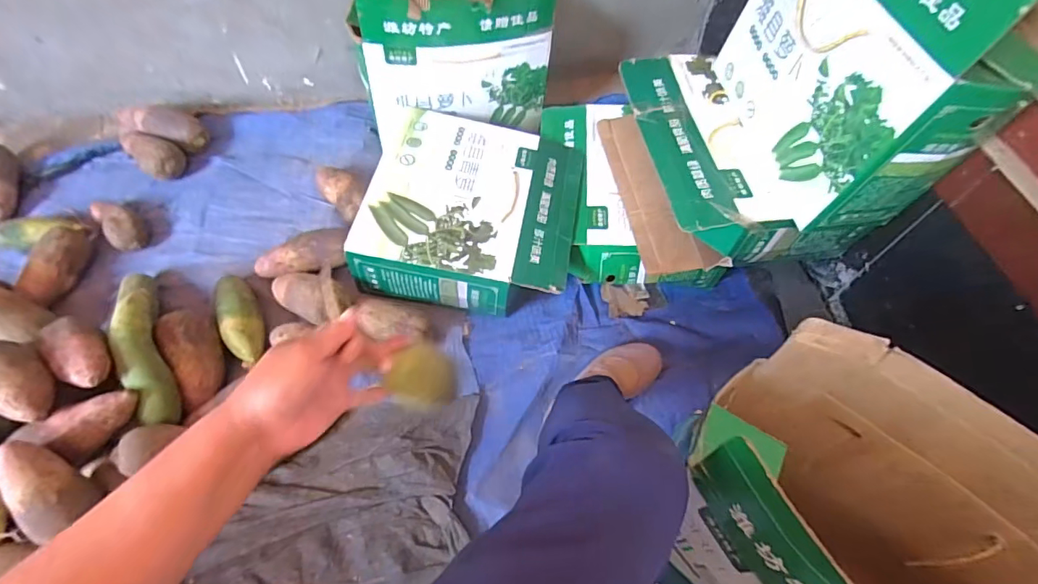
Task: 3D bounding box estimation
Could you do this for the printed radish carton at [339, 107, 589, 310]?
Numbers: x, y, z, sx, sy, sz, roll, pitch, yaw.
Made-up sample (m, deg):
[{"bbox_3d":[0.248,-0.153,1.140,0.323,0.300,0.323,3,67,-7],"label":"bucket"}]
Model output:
[{"bbox_3d":[-0.079,-0.148,0.907,0.352,0.117,0.338,10,59,2],"label":"printed radish carton"}]

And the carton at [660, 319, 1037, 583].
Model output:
[{"bbox_3d":[0.308,0.239,0.432,0.186,0.272,0.348,-39,68,-23],"label":"carton"}]

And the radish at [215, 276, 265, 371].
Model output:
[{"bbox_3d":[-0.459,0.050,0.827,0.062,0.049,0.181,-24,63,-17],"label":"radish"}]

